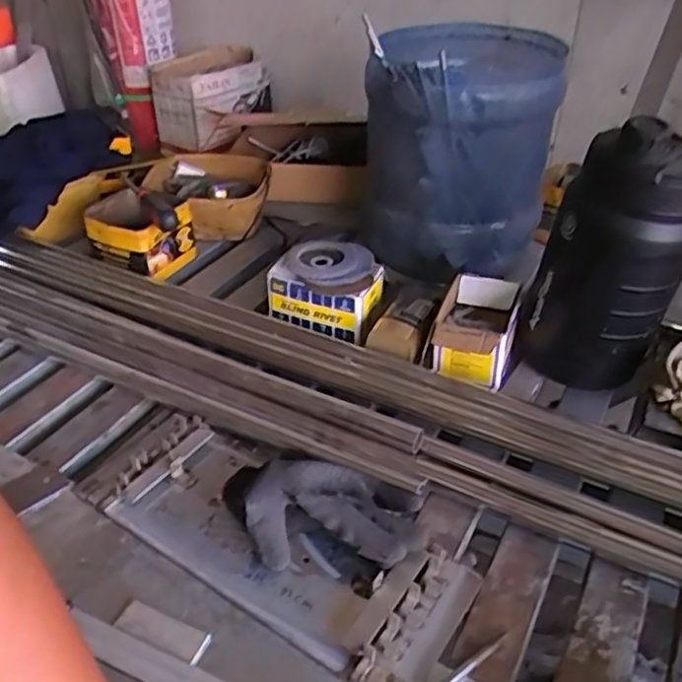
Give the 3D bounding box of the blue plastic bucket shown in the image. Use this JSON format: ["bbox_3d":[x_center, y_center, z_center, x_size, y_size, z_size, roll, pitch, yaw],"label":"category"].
[{"bbox_3d":[0.154,-0.251,0.919,0.247,0.293,0.241,5,36,7],"label":"blue plastic bucket"}]

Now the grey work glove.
[{"bbox_3d":[-0.019,0.145,0.583,0.180,0.055,0.095,4,36,5],"label":"grey work glove"}]

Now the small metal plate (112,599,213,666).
[{"bbox_3d":[-0.140,0.227,0.519,0.072,0.005,0.027,14,38,18],"label":"small metal plate"}]

